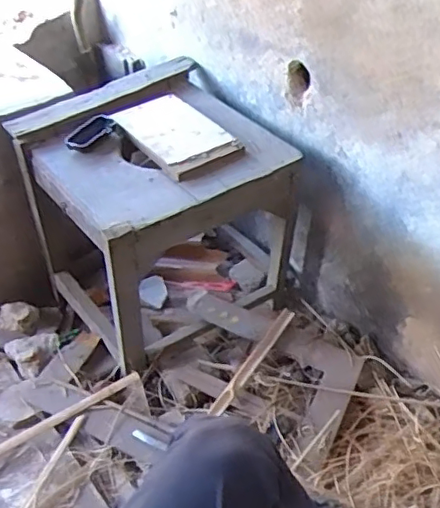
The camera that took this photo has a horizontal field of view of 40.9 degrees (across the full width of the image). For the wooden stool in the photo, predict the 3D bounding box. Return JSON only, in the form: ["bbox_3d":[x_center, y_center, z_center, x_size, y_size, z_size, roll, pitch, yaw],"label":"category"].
[{"bbox_3d":[-0.117,-0.069,1.264,0.437,0.444,0.469,-29,47,-24],"label":"wooden stool"}]

